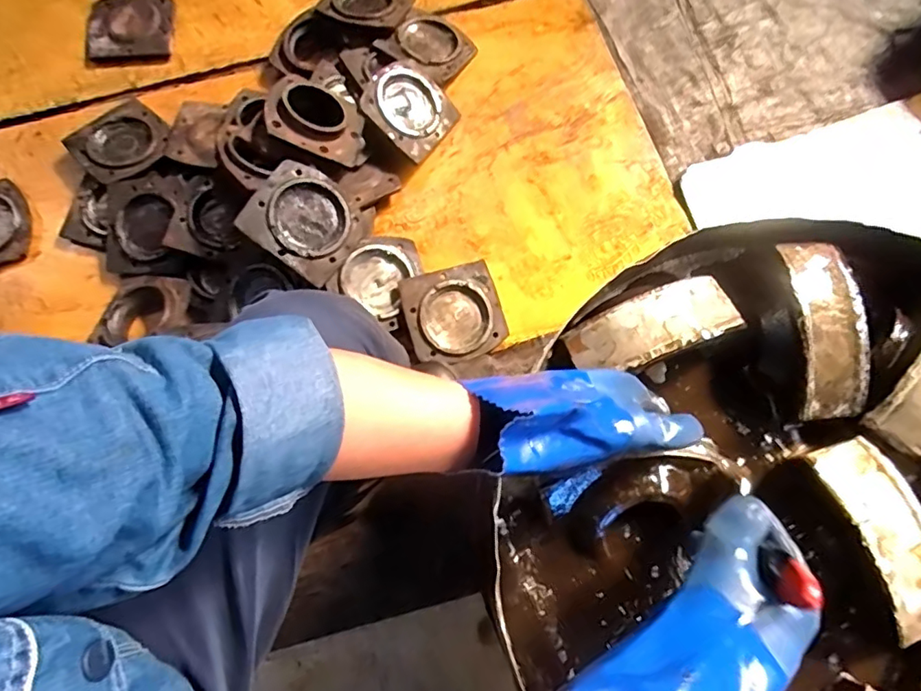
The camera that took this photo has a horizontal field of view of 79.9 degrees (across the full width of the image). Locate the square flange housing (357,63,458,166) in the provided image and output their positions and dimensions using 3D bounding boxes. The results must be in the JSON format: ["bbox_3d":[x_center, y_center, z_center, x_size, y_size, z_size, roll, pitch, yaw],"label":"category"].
[{"bbox_3d":[-0.098,-0.437,1.020,0.161,0.027,0.161,43,65,-9],"label":"square flange housing"}]

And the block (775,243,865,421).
[{"bbox_3d":[0.330,-0.017,0.501,0.059,0.038,0.163,-2,76,1],"label":"block"}]

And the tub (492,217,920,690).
[{"bbox_3d":[0.312,0.168,0.459,0.533,0.096,0.552,0,76,1],"label":"tub"}]

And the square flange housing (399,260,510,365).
[{"bbox_3d":[-0.012,-0.050,0.897,0.153,0.032,0.148,-14,84,-13],"label":"square flange housing"}]

